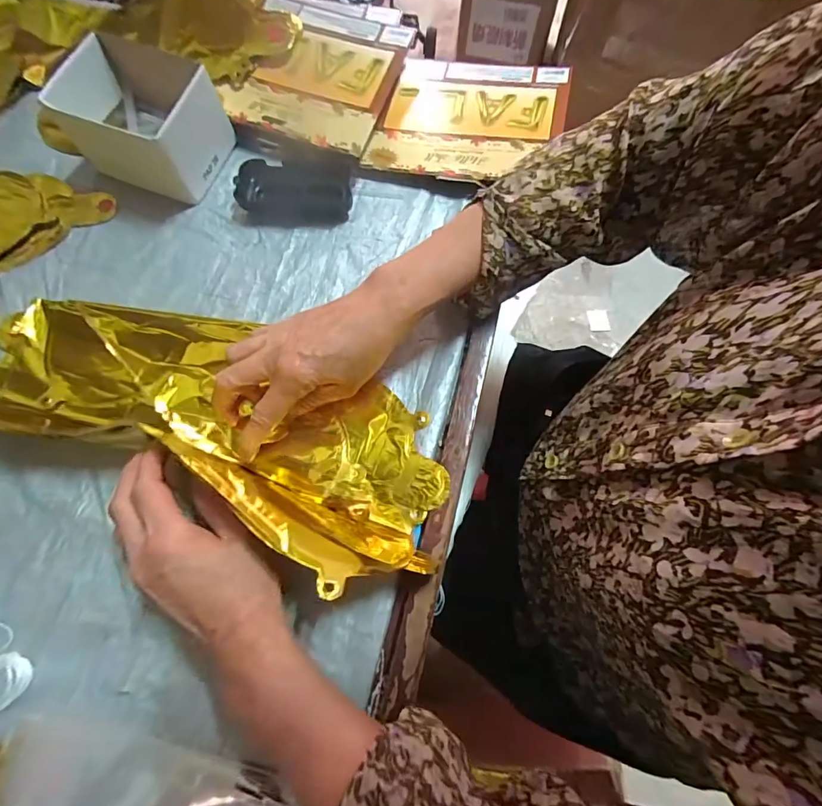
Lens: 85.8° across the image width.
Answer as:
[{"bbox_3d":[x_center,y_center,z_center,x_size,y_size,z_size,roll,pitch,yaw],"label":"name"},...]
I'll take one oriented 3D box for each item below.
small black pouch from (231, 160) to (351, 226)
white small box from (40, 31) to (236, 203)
[{"bbox_3d":[-0.114,-0.205,0.433,0.108,0.029,0.055,0,70,1],"label":"small black pouch"},{"bbox_3d":[-0.256,-0.266,0.417,0.133,0.071,0.100,17,71,7],"label":"white small box"}]

